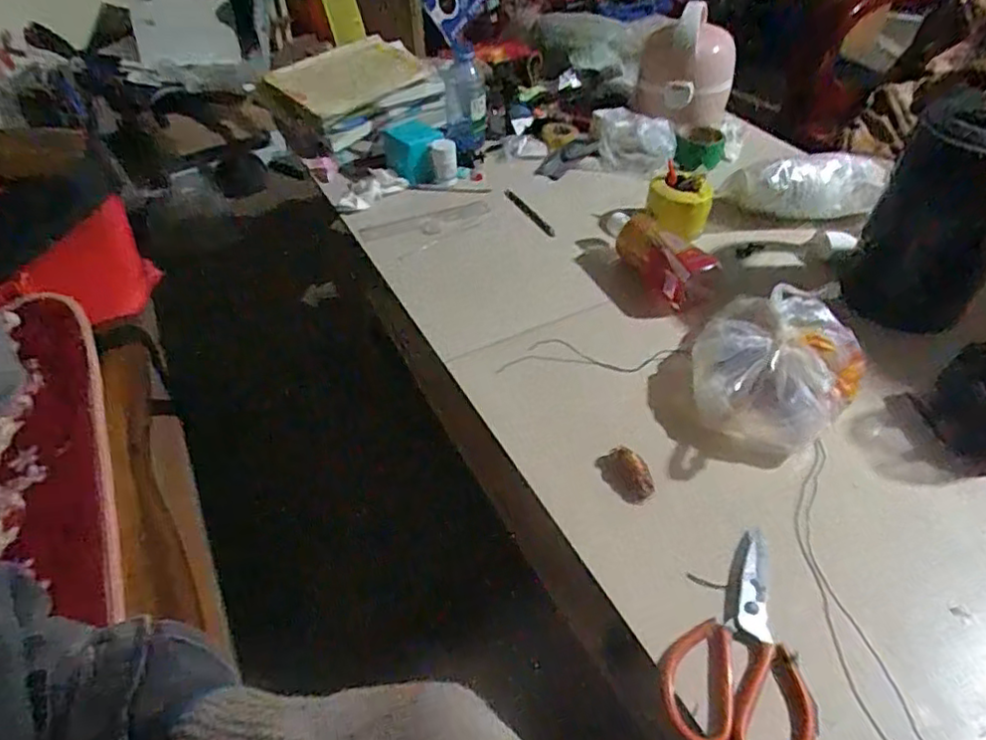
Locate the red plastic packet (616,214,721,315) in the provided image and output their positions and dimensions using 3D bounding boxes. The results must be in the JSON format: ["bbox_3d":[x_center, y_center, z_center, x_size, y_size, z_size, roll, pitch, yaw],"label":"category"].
[{"bbox_3d":[0.222,-0.137,0.816,0.075,0.069,0.154,-15,47,-15],"label":"red plastic packet"}]

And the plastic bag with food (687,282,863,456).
[{"bbox_3d":[0.303,-0.019,0.670,0.165,0.100,0.204,26,50,23],"label":"plastic bag with food"}]

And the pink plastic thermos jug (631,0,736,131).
[{"bbox_3d":[0.340,-0.530,1.114,0.163,0.169,0.207,10,46,9],"label":"pink plastic thermos jug"}]

